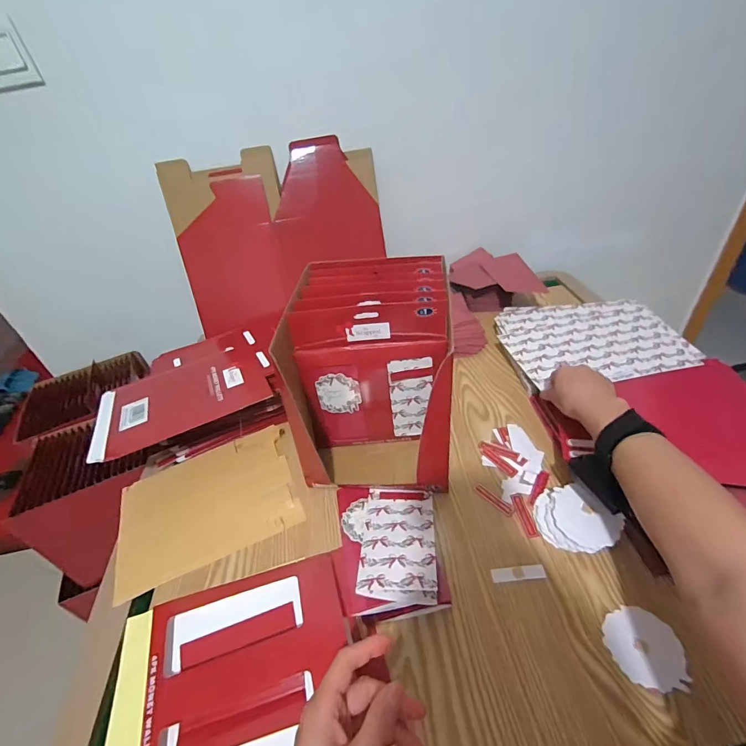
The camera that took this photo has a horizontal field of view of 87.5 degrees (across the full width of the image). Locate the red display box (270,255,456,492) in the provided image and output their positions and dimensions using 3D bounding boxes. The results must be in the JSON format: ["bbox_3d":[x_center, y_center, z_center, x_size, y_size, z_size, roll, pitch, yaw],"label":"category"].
[{"bbox_3d":[0.003,0.002,0.551,0.193,0.230,0.243,-1,41,8],"label":"red display box"}]

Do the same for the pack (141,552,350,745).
[{"bbox_3d":[-0.120,0.298,0.392,0.194,0.017,0.188,-14,42,-12],"label":"pack"}]

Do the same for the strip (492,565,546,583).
[{"bbox_3d":[0.167,0.230,0.447,0.058,0.004,0.015,-10,40,6],"label":"strip"}]

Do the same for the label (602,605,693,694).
[{"bbox_3d":[0.263,0.265,0.379,0.065,0.004,0.066,1,44,16],"label":"label"}]

